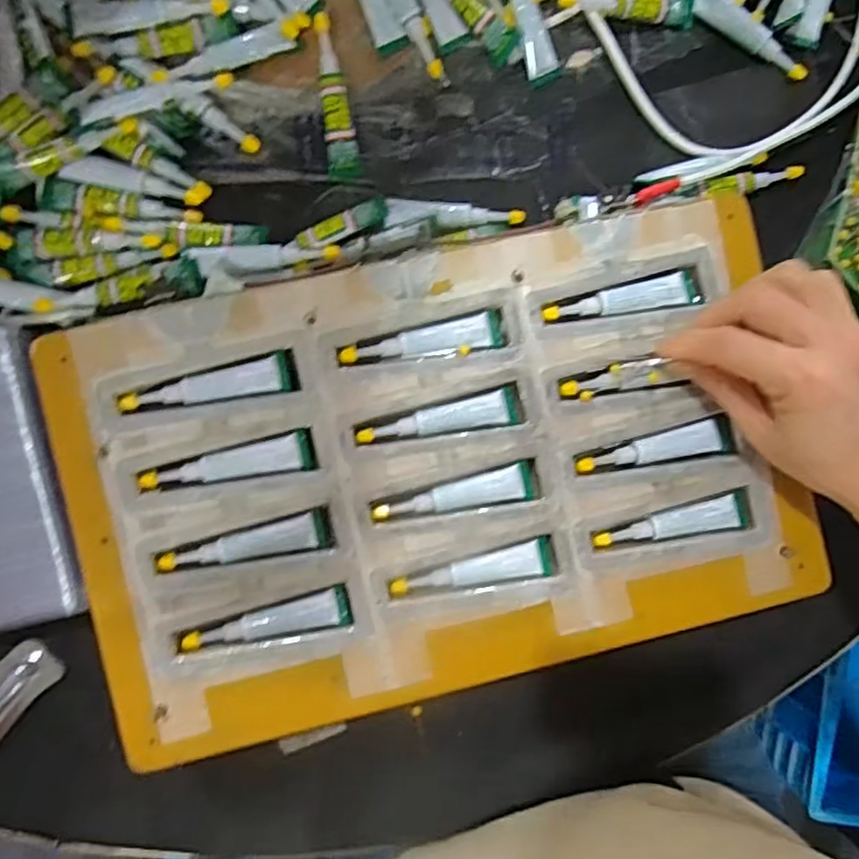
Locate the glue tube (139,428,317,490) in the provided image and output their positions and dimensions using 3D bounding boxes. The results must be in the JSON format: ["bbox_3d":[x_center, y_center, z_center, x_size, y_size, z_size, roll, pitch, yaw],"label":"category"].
[{"bbox_3d":[-0.104,0.021,0.339,0.088,0.006,0.020,-15,89,-5],"label":"glue tube"}]

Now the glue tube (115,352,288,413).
[{"bbox_3d":[-0.116,-0.024,0.339,0.086,0.006,0.019,-8,89,-4],"label":"glue tube"}]

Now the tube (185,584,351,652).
[{"bbox_3d":[-0.085,0.102,0.342,0.086,0.007,0.018,-13,89,-4],"label":"tube"}]

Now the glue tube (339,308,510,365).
[{"bbox_3d":[-0.003,-0.046,0.347,0.088,0.007,0.019,-13,89,-4],"label":"glue tube"}]

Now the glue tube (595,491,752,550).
[{"bbox_3d":[0.133,0.051,0.357,0.087,0.005,0.019,-8,89,-4],"label":"glue tube"}]

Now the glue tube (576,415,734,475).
[{"bbox_3d":[0.124,0.011,0.356,0.087,0.006,0.018,-12,89,-4],"label":"glue tube"}]

